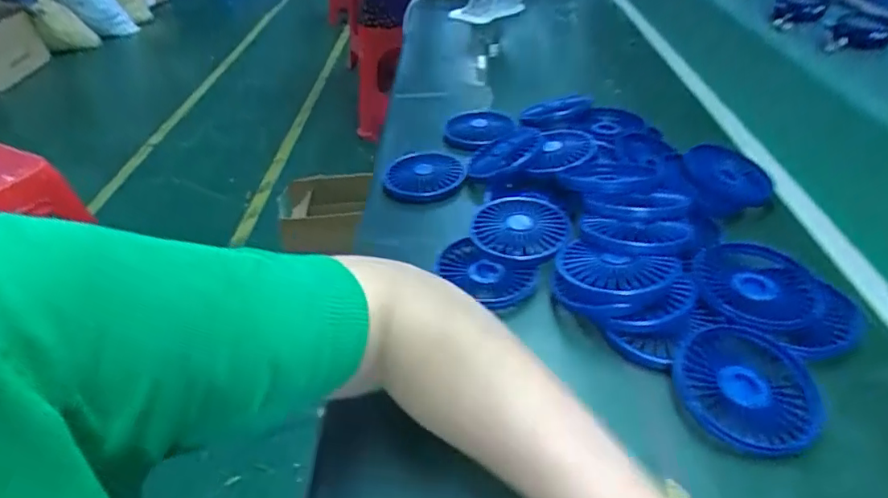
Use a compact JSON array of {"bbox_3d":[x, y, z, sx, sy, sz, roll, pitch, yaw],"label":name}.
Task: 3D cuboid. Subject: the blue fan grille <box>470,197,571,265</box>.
[{"bbox_3d":[0.069,-0.022,0.484,0.084,0.023,0.085,5,40,11],"label":"blue fan grille"}]

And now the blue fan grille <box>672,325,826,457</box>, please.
[{"bbox_3d":[0.201,0.089,0.355,0.086,0.015,0.093,-2,39,2],"label":"blue fan grille"}]

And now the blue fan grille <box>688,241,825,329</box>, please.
[{"bbox_3d":[0.240,0.029,0.416,0.087,0.017,0.085,15,42,21],"label":"blue fan grille"}]

